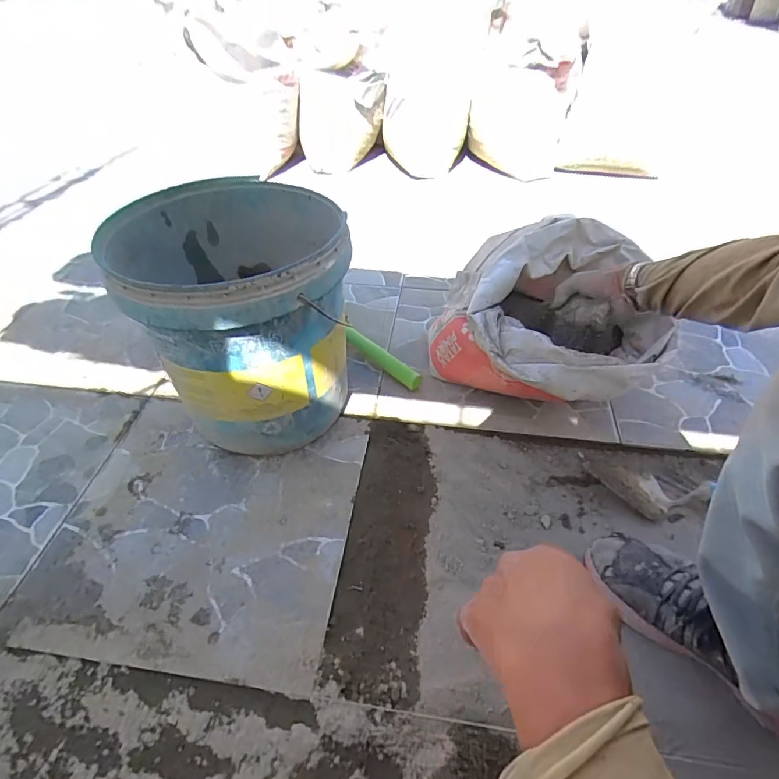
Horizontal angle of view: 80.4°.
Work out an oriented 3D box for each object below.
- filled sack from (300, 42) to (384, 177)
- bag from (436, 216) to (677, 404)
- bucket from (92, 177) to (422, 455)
[{"bbox_3d":[-0.155,-0.882,1.471,0.263,0.296,0.151,-18,53,-14],"label":"filled sack"},{"bbox_3d":[0.247,-0.108,0.750,0.341,0.225,0.269,14,48,14],"label":"bag"},{"bbox_3d":[-0.210,-0.113,0.708,0.308,0.317,0.305,0,51,0],"label":"bucket"}]

